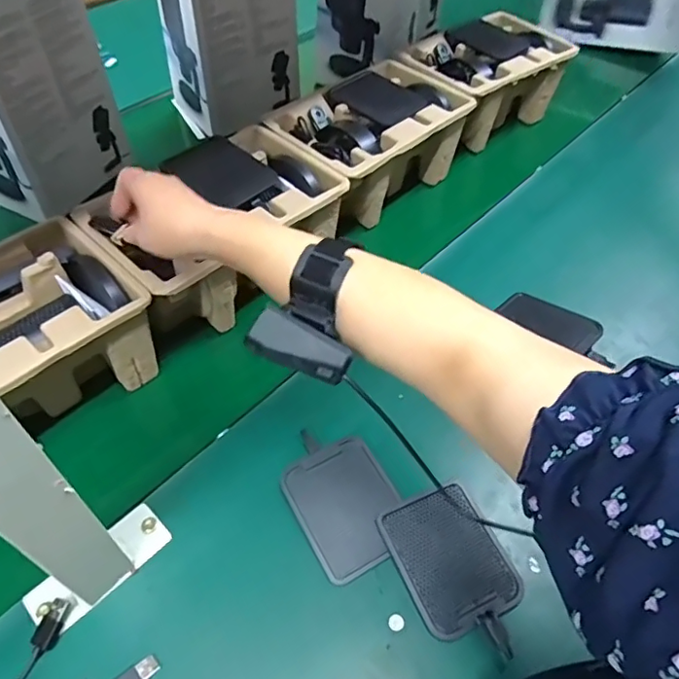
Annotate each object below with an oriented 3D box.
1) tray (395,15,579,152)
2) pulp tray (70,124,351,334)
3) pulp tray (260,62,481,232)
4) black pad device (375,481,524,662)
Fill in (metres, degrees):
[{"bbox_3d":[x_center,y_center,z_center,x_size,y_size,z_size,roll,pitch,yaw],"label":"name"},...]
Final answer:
[{"bbox_3d":[0.203,-0.370,0.799,0.240,0.105,0.148,-34,60,-27],"label":"tray"},{"bbox_3d":[-0.125,-0.111,0.560,0.158,0.099,0.228,39,58,25],"label":"pulp tray"},{"bbox_3d":[0.037,-0.235,0.678,0.146,0.104,0.237,38,58,25],"label":"pulp tray"},{"bbox_3d":[0.087,0.172,0.411,0.077,0.016,0.115,-19,54,-18],"label":"black pad device"}]

